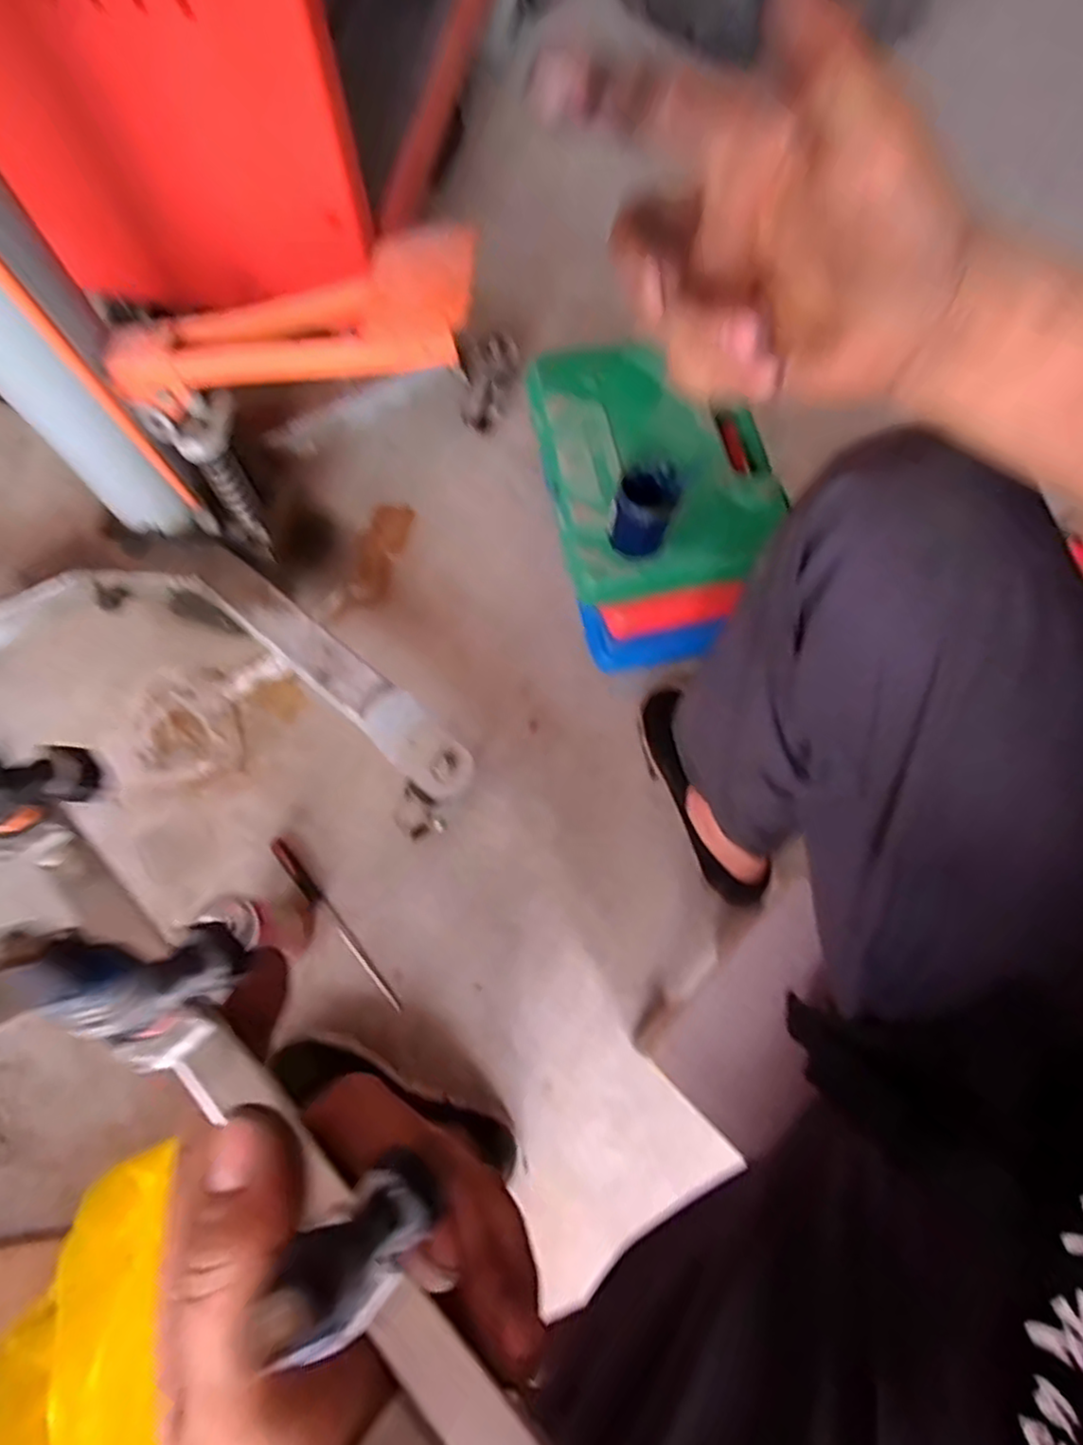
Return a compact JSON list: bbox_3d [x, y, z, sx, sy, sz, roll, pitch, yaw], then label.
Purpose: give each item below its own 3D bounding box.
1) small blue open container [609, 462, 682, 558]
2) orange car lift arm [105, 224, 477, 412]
[{"bbox_3d":[0.093,-0.194,0.628,0.053,0.080,0.056,0,72,-1],"label":"small blue open container"},{"bbox_3d":[-0.201,-0.318,0.550,0.322,0.054,0.092,-4,72,15],"label":"orange car lift arm"}]

